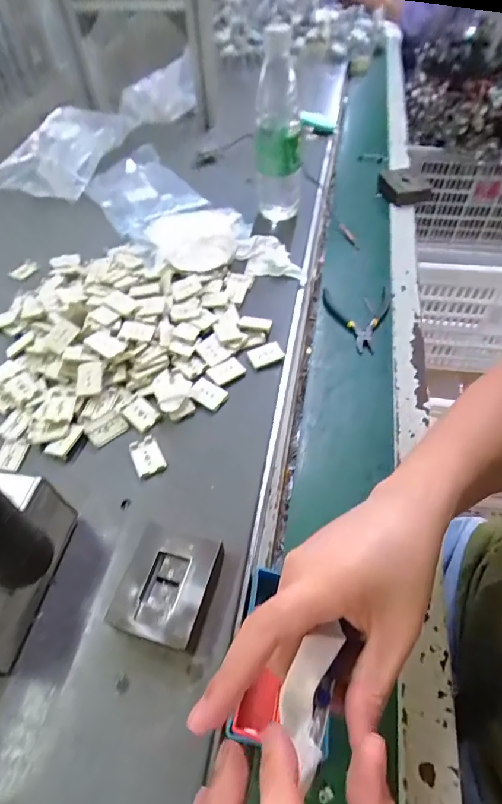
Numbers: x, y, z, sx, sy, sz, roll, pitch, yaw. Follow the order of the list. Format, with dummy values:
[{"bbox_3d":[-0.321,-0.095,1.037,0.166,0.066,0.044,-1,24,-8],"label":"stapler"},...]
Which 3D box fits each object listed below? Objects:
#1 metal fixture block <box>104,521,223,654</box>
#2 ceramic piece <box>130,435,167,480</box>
[{"bbox_3d":[-0.063,0.143,0.334,0.071,0.025,0.080,11,53,10],"label":"metal fixture block"},{"bbox_3d":[-0.102,0.053,0.417,0.027,0.004,0.043,-24,55,-16],"label":"ceramic piece"}]

